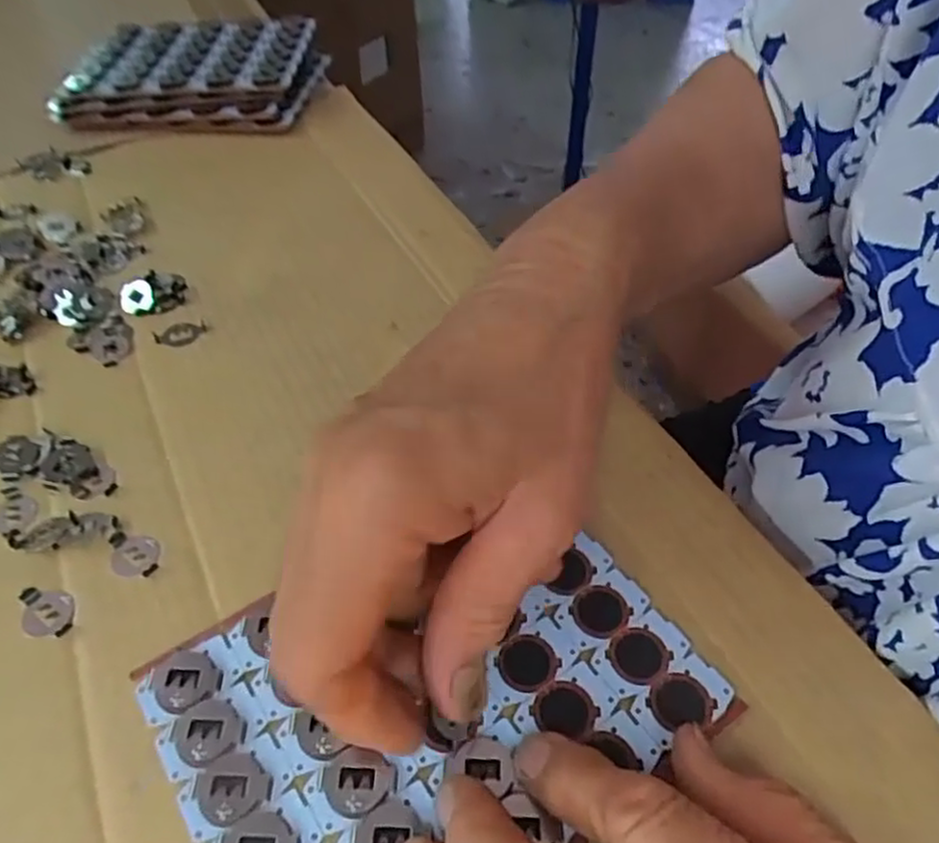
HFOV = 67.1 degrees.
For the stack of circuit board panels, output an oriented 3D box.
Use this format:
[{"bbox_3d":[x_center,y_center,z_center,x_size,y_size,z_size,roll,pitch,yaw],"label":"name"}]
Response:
[{"bbox_3d":[-0.181,-0.228,0.468,0.148,0.032,0.100,2,49,3],"label":"stack of circuit board panels"}]

